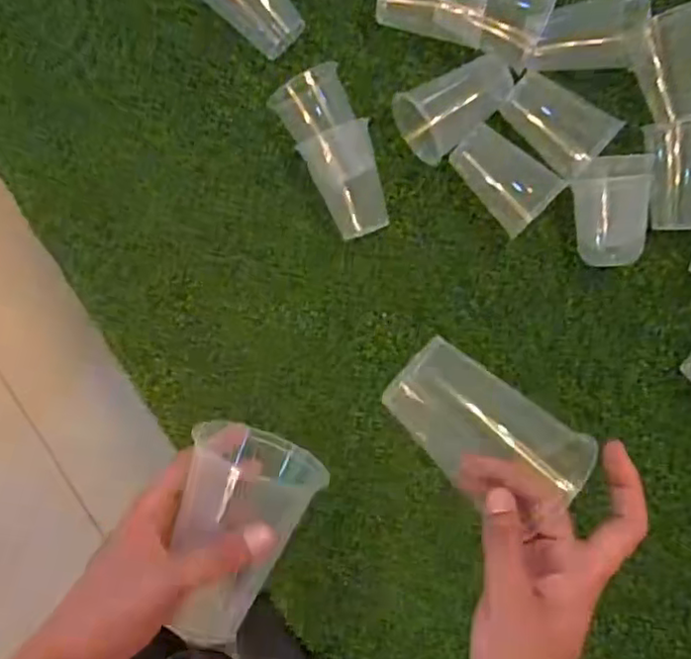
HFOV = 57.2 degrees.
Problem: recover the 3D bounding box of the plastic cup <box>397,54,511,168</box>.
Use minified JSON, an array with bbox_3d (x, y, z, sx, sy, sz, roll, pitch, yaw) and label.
[{"bbox_3d":[0.122,-0.253,0.703,0.125,0.074,0.082,-38,93,2],"label":"plastic cup"}]

